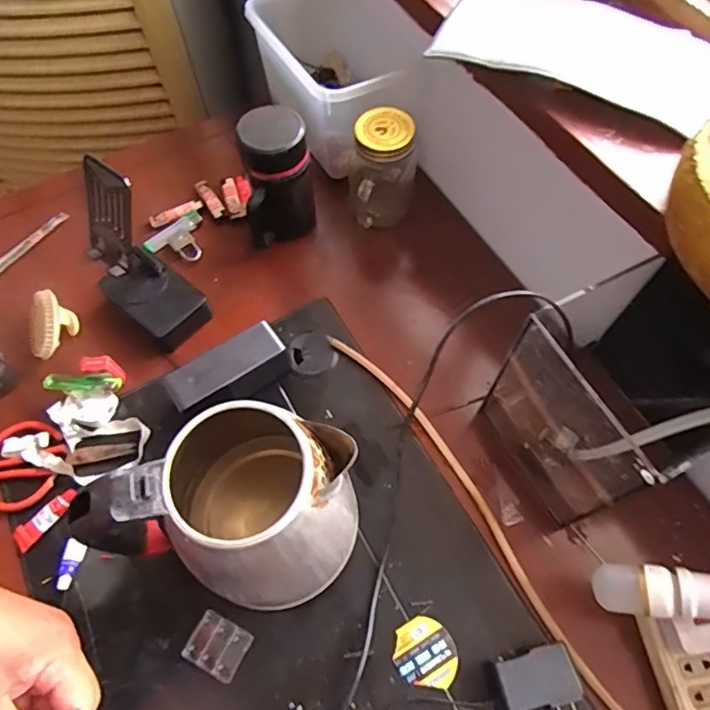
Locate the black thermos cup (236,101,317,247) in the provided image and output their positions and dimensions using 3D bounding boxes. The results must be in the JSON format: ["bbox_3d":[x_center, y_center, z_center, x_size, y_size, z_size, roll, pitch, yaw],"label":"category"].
[{"bbox_3d":[-0.098,-0.215,0.639,0.086,0.167,0.090,-1,62,1],"label":"black thermos cup"}]

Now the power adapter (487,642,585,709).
[{"bbox_3d":[0.158,0.289,0.447,0.067,0.029,0.057,-17,63,-7],"label":"power adapter"}]

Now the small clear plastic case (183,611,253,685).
[{"bbox_3d":[-0.126,0.268,0.477,0.052,0.007,0.044,25,66,14],"label":"small clear plastic case"}]

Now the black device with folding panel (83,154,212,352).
[{"bbox_3d":[-0.239,-0.097,0.563,0.077,0.190,0.107,-40,68,-18],"label":"black device with folding panel"}]

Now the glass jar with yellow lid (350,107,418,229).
[{"bbox_3d":[0.034,-0.219,0.645,0.082,0.143,0.074,1,63,2],"label":"glass jar with yellow lid"}]

